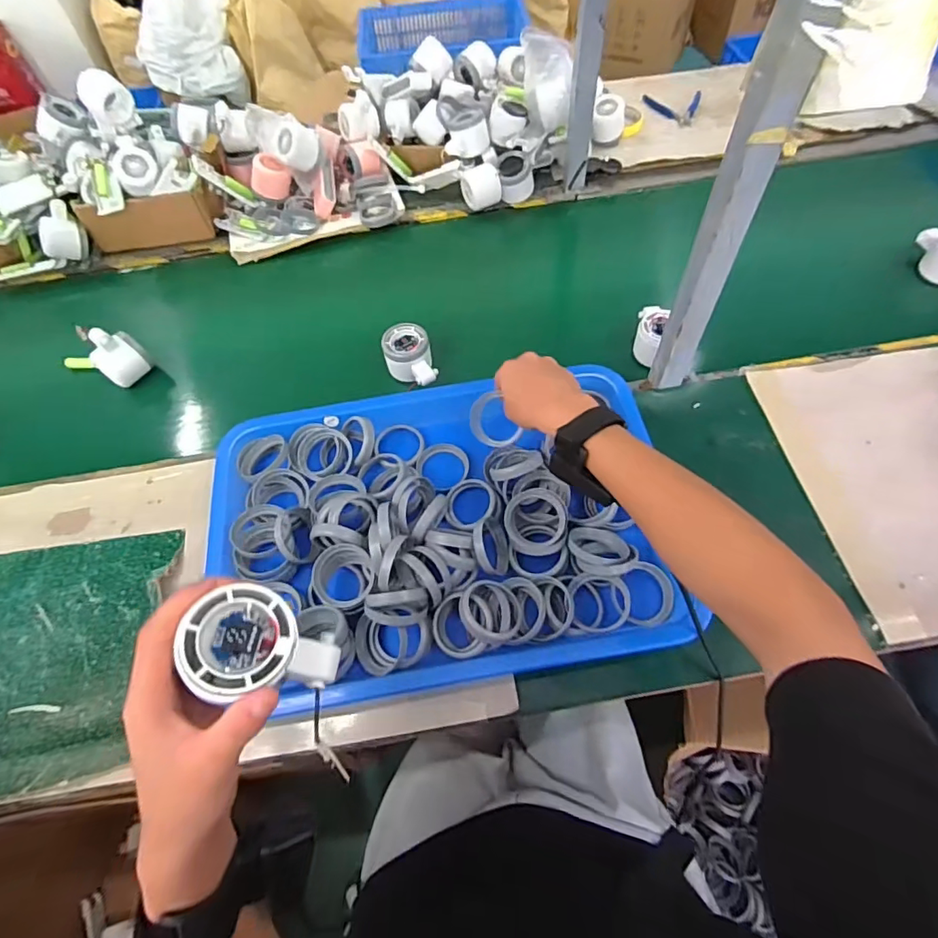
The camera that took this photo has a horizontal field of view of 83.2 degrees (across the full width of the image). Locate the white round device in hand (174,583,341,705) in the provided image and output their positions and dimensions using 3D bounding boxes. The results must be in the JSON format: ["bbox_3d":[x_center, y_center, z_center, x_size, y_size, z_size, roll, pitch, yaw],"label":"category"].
[{"bbox_3d":[-0.115,0.096,0.293,0.077,0.045,0.056,-4,65,-27],"label":"white round device in hand"}]

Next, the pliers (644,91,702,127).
[{"bbox_3d":[0.376,-0.674,0.989,0.102,0.014,0.125,13,60,12],"label":"pliers"}]

